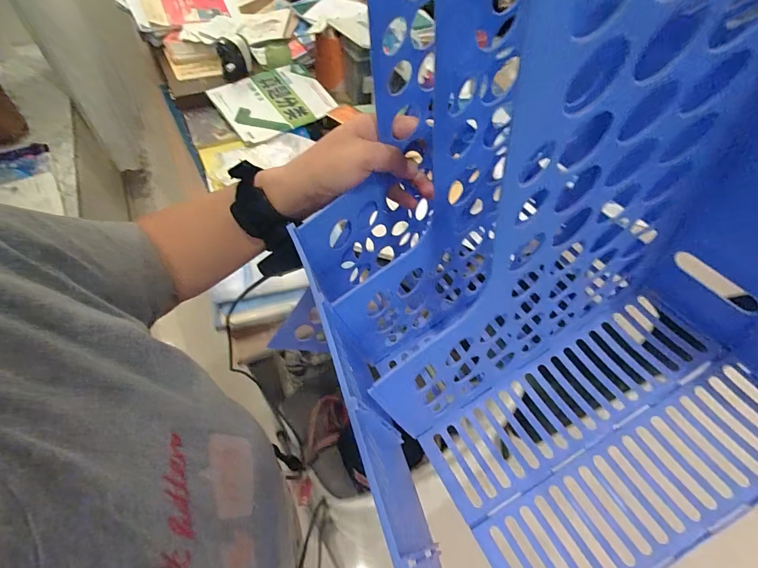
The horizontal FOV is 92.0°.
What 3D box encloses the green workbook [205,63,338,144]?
[{"bbox_3d":[-0.293,-0.513,1.029,0.288,0.028,0.217,-35,80,-22],"label":"green workbook"}]

